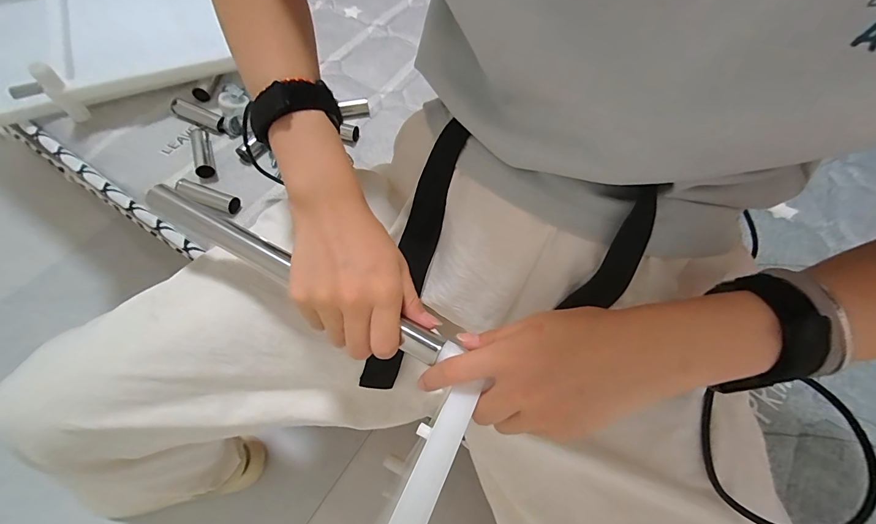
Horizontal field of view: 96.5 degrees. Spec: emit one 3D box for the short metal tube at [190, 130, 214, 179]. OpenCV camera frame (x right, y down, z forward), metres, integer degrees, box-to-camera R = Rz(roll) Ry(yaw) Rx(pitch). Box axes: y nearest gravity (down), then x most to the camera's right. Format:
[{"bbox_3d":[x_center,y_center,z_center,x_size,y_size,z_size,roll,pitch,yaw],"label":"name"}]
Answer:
[{"bbox_3d":[-0.315,-0.150,0.520,0.022,0.020,0.088,-19,63,-15],"label":"short metal tube"}]

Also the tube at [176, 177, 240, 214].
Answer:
[{"bbox_3d":[-0.282,-0.081,0.481,0.069,0.027,0.022,20,61,7],"label":"tube"}]

